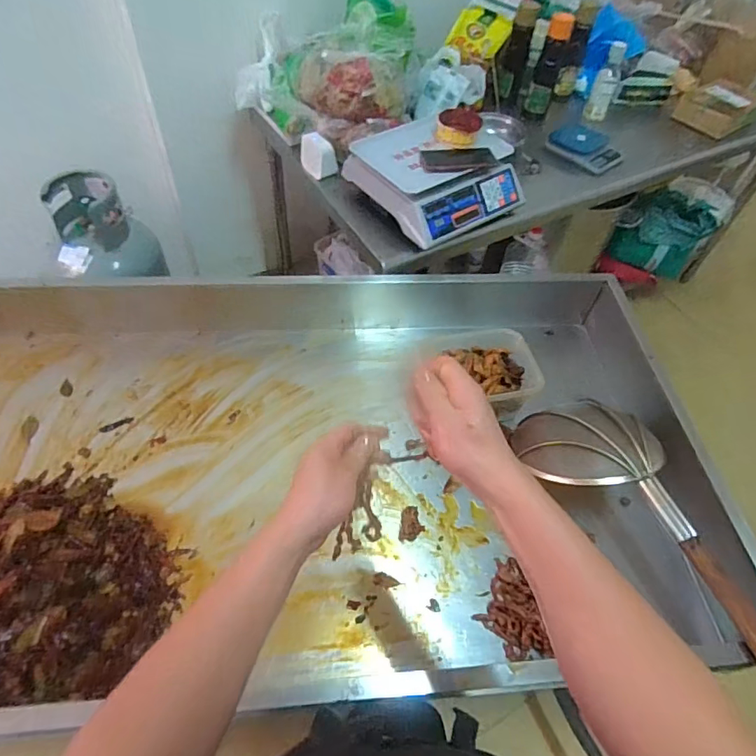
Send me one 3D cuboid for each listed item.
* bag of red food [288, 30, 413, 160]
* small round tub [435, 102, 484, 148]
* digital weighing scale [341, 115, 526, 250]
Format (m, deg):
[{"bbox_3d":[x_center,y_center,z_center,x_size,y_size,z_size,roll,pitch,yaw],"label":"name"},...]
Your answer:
[{"bbox_3d":[-0.059,-0.656,1.157,0.260,0.183,0.172,2,53,-4],"label":"bag of red food"},{"bbox_3d":[0.177,-0.553,1.110,0.093,0.047,0.102,2,53,-3],"label":"small round tub"},{"bbox_3d":[0.133,-0.454,1.115,0.311,0.132,0.257,-28,60,-23],"label":"digital weighing scale"}]

